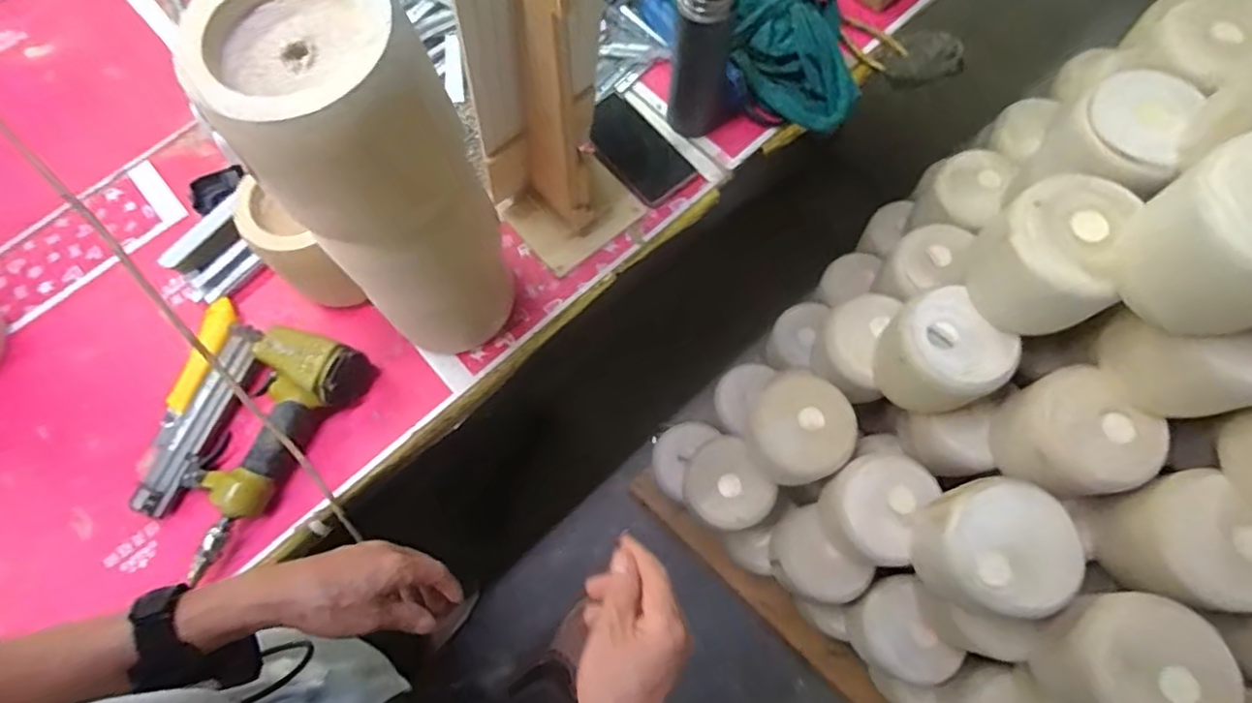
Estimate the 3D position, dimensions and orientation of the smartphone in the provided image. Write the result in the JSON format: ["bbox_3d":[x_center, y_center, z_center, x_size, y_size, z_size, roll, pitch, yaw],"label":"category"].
[{"bbox_3d":[0.008,-0.250,0.756,0.076,0.010,0.157,-38,73,-11],"label":"smartphone"}]

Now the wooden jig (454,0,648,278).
[{"bbox_3d":[-0.062,-0.231,0.568,0.147,0.369,0.109,-36,73,-10],"label":"wooden jig"}]

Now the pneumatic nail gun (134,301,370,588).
[{"bbox_3d":[-0.423,0.054,0.643,0.214,0.061,0.233,31,74,12],"label":"pneumatic nail gun"}]

